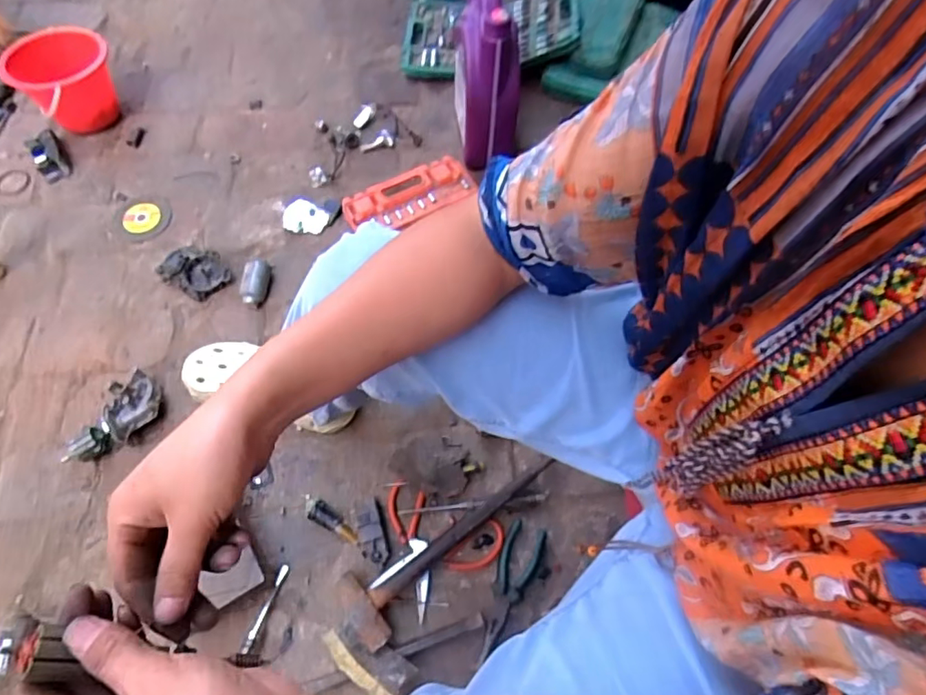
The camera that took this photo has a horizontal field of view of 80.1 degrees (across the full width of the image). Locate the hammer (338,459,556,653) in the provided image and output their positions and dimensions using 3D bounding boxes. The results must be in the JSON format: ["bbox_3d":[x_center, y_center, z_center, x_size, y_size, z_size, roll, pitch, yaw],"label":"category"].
[{"bbox_3d":[-0.008,0.267,0.777,0.345,0.033,0.095,-33,70,-17],"label":"hammer"}]

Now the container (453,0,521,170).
[{"bbox_3d":[0.045,-0.492,0.989,0.119,0.287,0.182,4,64,-1],"label":"container"}]

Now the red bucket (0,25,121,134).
[{"bbox_3d":[-0.744,-0.502,1.039,0.169,0.126,0.169,1,64,-2],"label":"red bucket"}]

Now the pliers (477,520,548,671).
[{"bbox_3d":[0.063,0.336,0.764,0.055,0.014,0.182,23,66,8],"label":"pliers"}]

